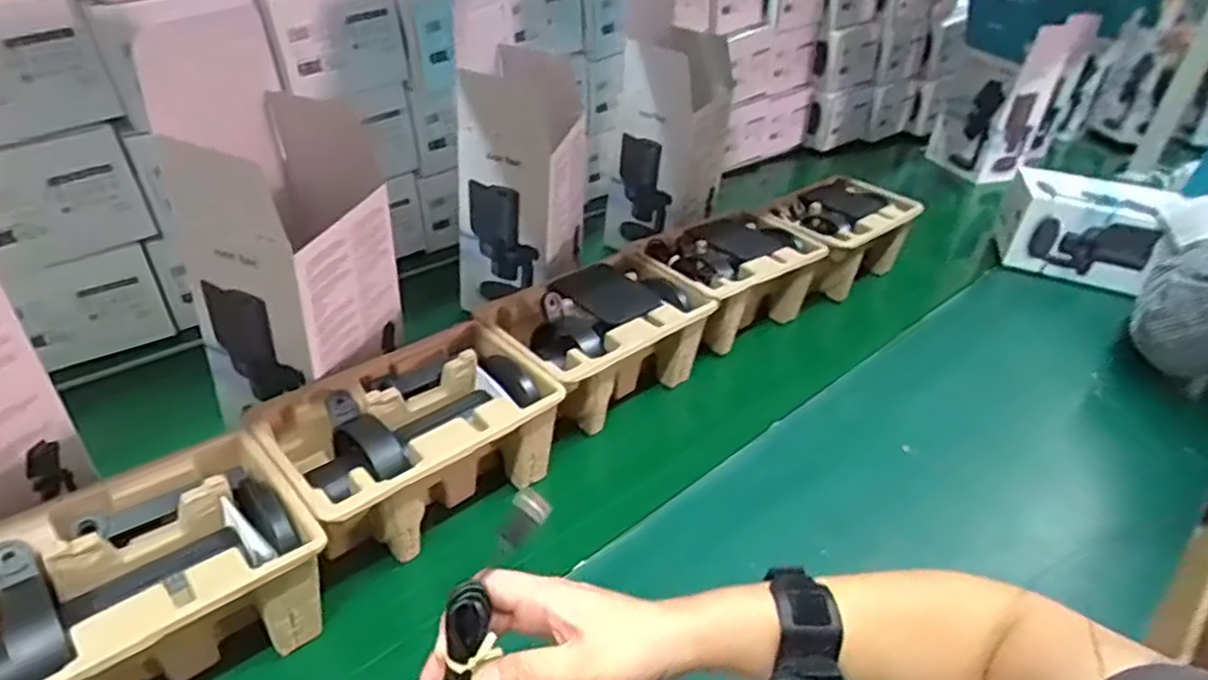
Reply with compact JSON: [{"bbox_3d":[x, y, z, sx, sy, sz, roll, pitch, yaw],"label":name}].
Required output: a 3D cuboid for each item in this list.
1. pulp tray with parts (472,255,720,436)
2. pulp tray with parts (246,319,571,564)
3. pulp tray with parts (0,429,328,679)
[{"bbox_3d":[-0.007,0.005,0.760,0.225,0.105,0.152,-26,44,-36],"label":"pulp tray with parts"},{"bbox_3d":[-0.165,0.089,0.619,0.222,0.101,0.146,-27,44,-37],"label":"pulp tray with parts"},{"bbox_3d":[-0.317,0.176,0.469,0.143,0.105,0.221,31,43,34],"label":"pulp tray with parts"}]

